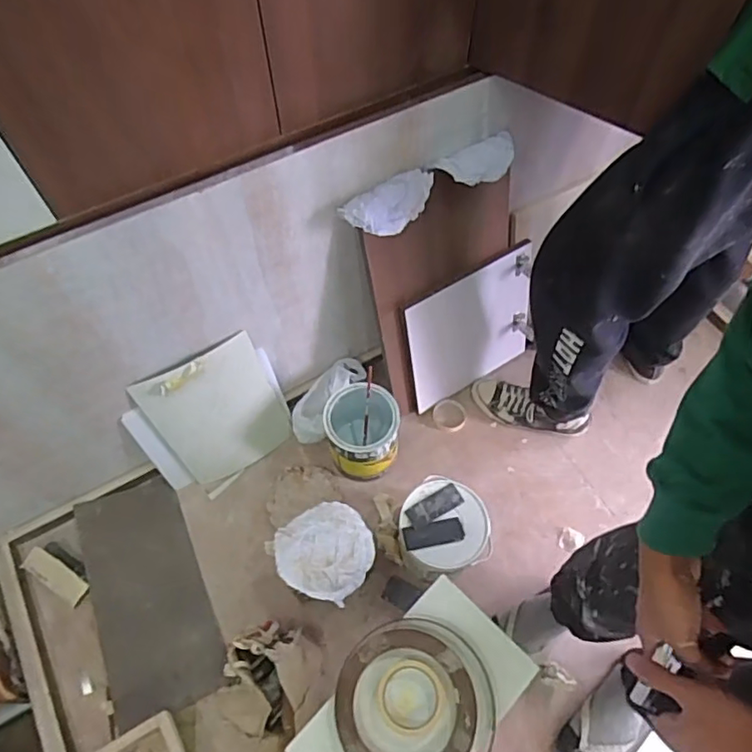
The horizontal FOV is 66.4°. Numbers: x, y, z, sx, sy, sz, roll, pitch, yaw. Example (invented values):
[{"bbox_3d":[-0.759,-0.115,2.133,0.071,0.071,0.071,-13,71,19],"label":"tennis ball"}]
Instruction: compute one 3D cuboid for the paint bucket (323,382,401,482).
[{"bbox_3d":[-0.030,0.133,1.297,0.157,0.200,0.162,0,61,0],"label":"paint bucket"}]

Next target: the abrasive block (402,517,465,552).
[{"bbox_3d":[0.108,0.298,1.085,0.111,0.011,0.043,-10,61,-6],"label":"abrasive block"}]

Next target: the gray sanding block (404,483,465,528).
[{"bbox_3d":[0.112,0.251,1.110,0.108,0.018,0.043,-25,62,-13],"label":"gray sanding block"}]

